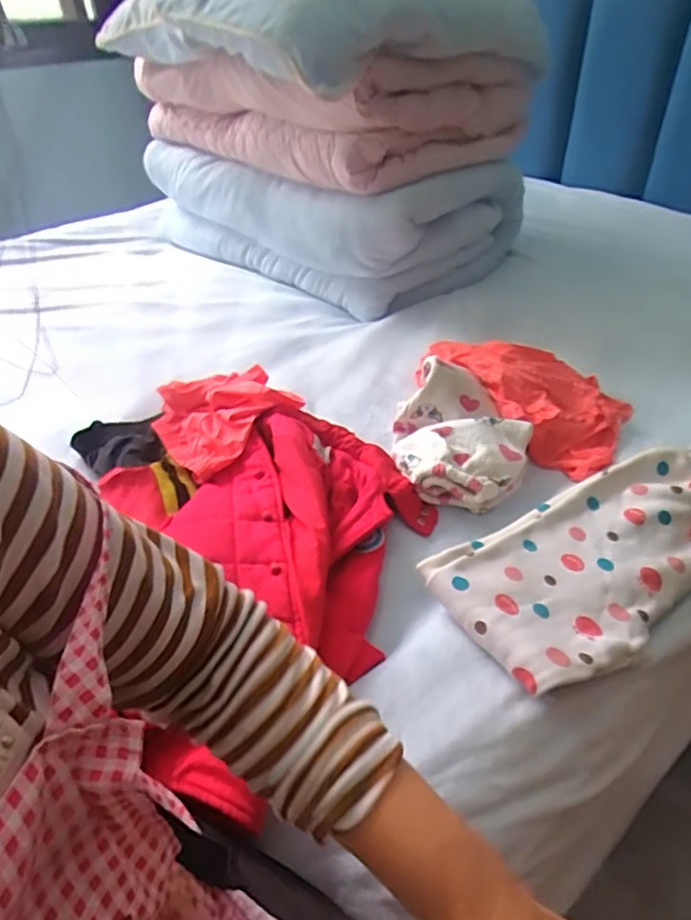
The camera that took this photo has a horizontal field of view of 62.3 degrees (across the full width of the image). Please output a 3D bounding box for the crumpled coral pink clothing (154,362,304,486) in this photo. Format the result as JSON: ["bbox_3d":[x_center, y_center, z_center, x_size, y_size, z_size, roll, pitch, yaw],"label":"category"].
[{"bbox_3d":[-0.174,-0.070,0.826,0.184,0.064,0.186,-28,45,-27],"label":"crumpled coral pink clothing"}]

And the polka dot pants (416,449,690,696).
[{"bbox_3d":[0.288,0.102,0.636,0.377,0.054,0.178,-23,43,-22],"label":"polka dot pants"}]

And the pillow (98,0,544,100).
[{"bbox_3d":[-0.101,-0.883,1.135,0.497,0.179,0.784,-32,47,-30],"label":"pillow"}]

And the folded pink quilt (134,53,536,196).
[{"bbox_3d":[-0.097,-0.769,1.254,0.475,0.199,0.785,-32,47,-30],"label":"folded pink quilt"}]

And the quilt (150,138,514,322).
[{"bbox_3d":[-0.069,-0.627,1.442,0.822,0.257,0.438,28,49,33],"label":"quilt"}]

